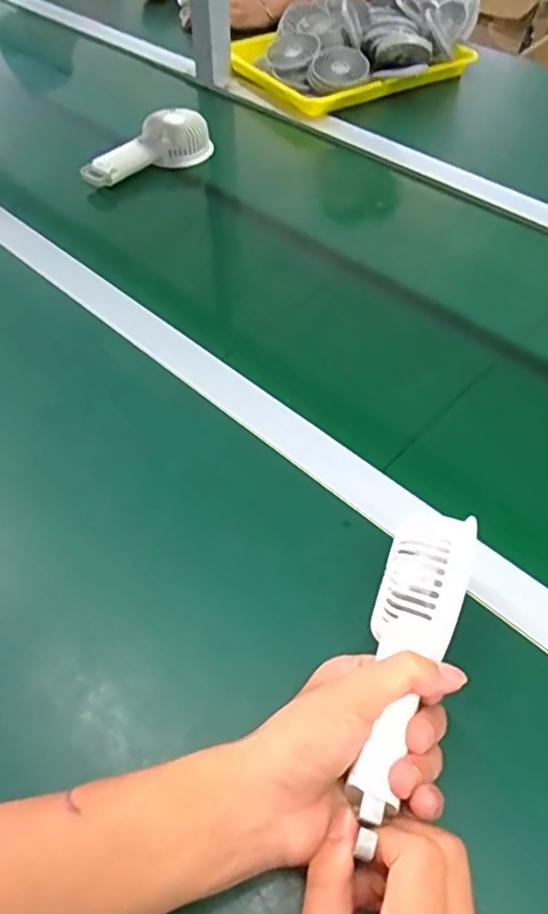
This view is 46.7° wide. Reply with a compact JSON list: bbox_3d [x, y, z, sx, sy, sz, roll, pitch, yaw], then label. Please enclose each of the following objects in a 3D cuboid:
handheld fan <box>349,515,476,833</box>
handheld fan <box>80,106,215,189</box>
[{"bbox_3d":[0.067,0.102,0.327,0.042,0.030,0.152,16,64,13],"label":"handheld fan"},{"bbox_3d":[-0.166,-0.391,0.809,0.179,0.053,0.054,-31,58,-22],"label":"handheld fan"}]

